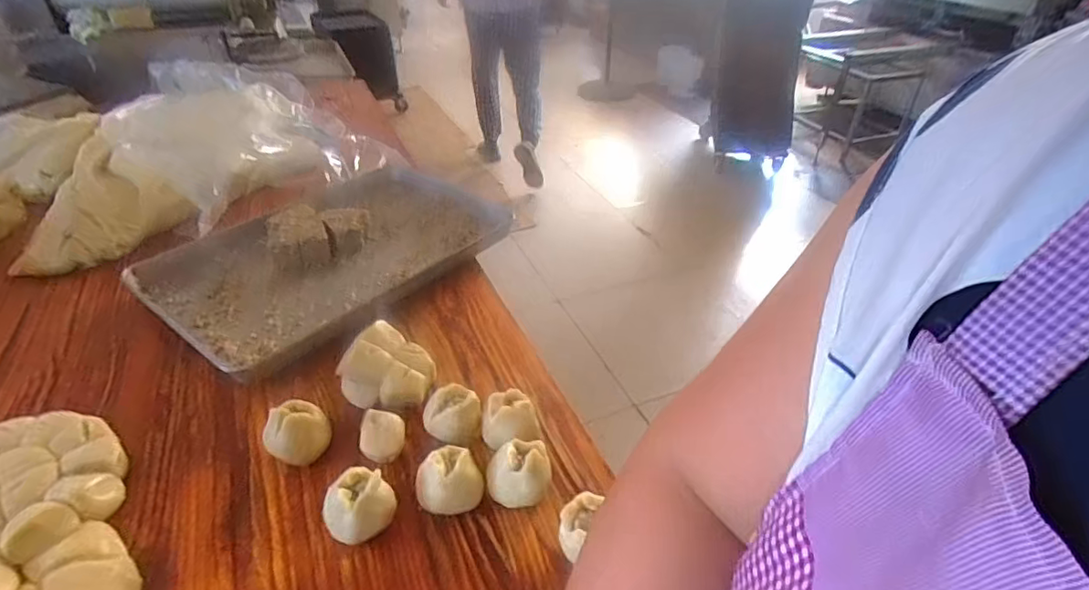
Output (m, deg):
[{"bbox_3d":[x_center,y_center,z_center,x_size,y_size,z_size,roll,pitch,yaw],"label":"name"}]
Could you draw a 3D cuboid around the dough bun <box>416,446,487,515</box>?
[{"bbox_3d":[-0.112,0.223,0.646,0.067,0.057,0.073,31,46,34],"label":"dough bun"}]

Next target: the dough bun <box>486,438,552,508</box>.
[{"bbox_3d":[-0.031,0.211,0.650,0.071,0.065,0.069,0,41,0],"label":"dough bun"}]

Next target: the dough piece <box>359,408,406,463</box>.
[{"bbox_3d":[-0.208,0.187,0.717,0.053,0.047,0.064,-6,42,-7],"label":"dough piece"}]

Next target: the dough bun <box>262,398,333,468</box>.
[{"bbox_3d":[-0.310,0.175,0.696,0.074,0.065,0.059,-22,42,-27],"label":"dough bun"}]

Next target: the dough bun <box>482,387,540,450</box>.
[{"bbox_3d":[-0.046,0.163,0.724,0.071,0.067,0.067,0,41,0],"label":"dough bun"}]

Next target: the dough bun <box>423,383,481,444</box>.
[{"bbox_3d":[-0.120,0.159,0.726,0.074,0.065,0.051,-1,36,-2],"label":"dough bun"}]

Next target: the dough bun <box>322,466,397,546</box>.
[{"bbox_3d":[-0.205,0.240,0.617,0.071,0.061,0.068,0,41,0],"label":"dough bun"}]

